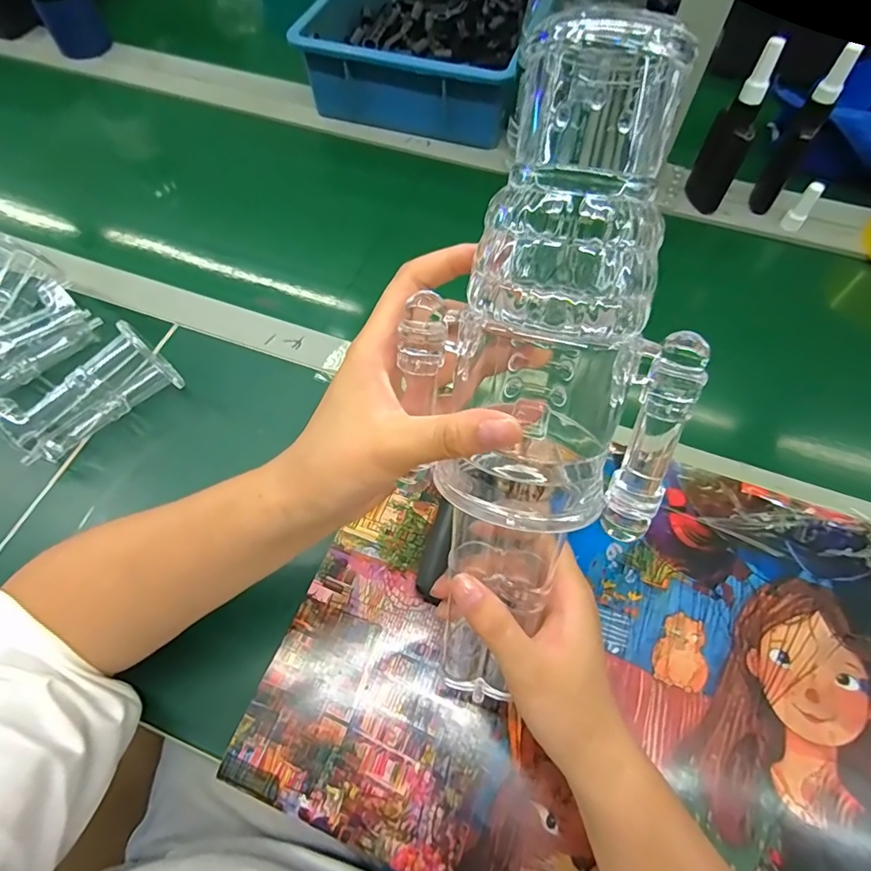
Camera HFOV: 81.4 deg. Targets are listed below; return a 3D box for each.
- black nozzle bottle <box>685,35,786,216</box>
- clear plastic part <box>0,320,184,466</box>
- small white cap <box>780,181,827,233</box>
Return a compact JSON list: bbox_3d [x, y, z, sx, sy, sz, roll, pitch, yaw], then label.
[{"bbox_3d":[0.302,-0.305,0.516,0.024,0.154,0.048,-6,63,-3],"label":"black nozzle bottle"},{"bbox_3d":[-0.288,-0.033,0.422,0.128,0.058,0.043,-35,68,-16],"label":"clear plastic part"},{"bbox_3d":[0.397,-0.245,0.547,0.019,0.052,0.018,0,63,0],"label":"small white cap"}]

